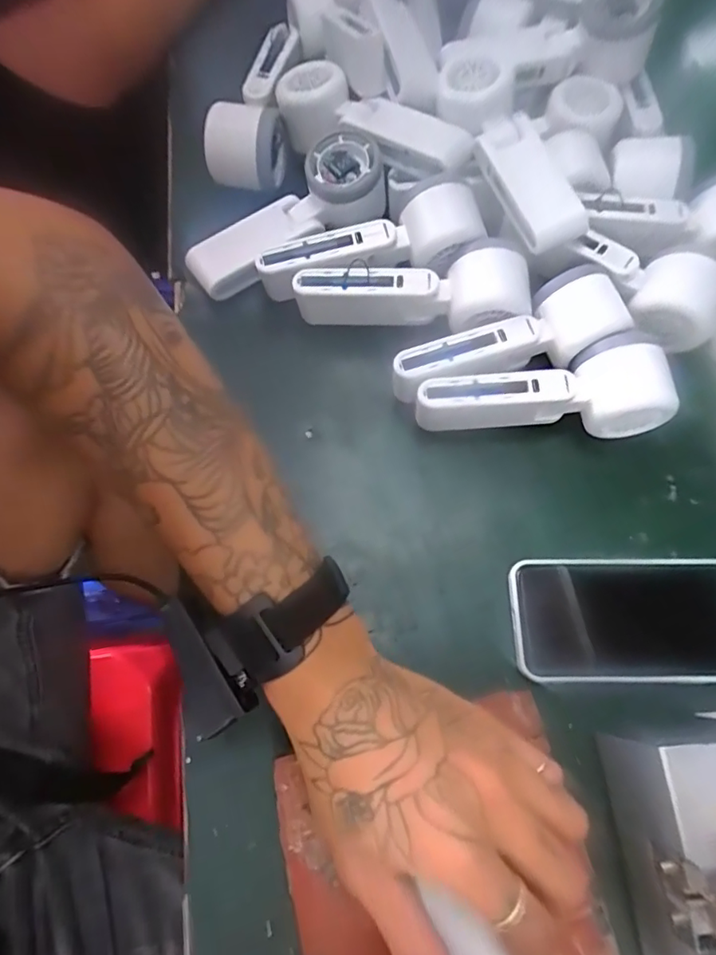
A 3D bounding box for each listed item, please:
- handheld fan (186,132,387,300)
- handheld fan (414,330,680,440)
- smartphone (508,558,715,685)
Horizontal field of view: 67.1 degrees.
[{"bbox_3d":[-0.055,-0.198,0.412,0.163,0.056,0.055,-29,73,-11],"label":"handheld fan"},{"bbox_3d":[0.121,-0.057,0.366,0.159,0.063,0.051,-3,70,-2],"label":"handheld fan"},{"bbox_3d":[0.170,0.089,0.338,0.145,0.013,0.075,0,70,-1],"label":"smartphone"}]

